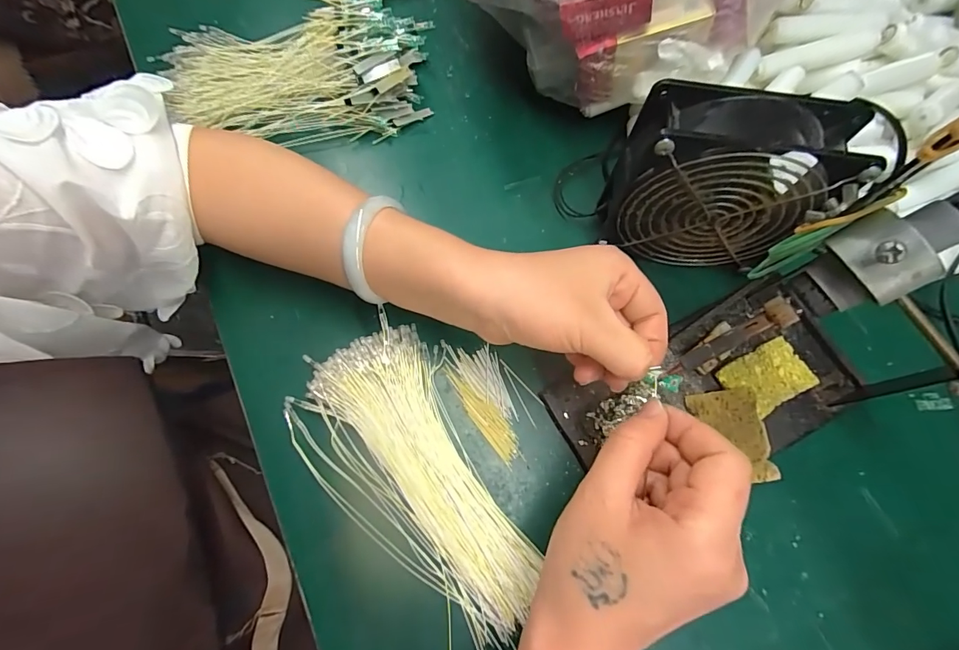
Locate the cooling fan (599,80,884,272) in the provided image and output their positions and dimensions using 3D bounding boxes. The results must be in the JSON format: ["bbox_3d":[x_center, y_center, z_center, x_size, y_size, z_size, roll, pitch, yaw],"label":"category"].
[{"bbox_3d":[0.152,-0.081,0.272,0.136,0.117,0.045,10,71,3],"label":"cooling fan"}]

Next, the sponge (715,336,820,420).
[{"bbox_3d":[0.185,0.036,0.281,0.053,0.010,0.036,-26,73,-8],"label":"sponge"}]

